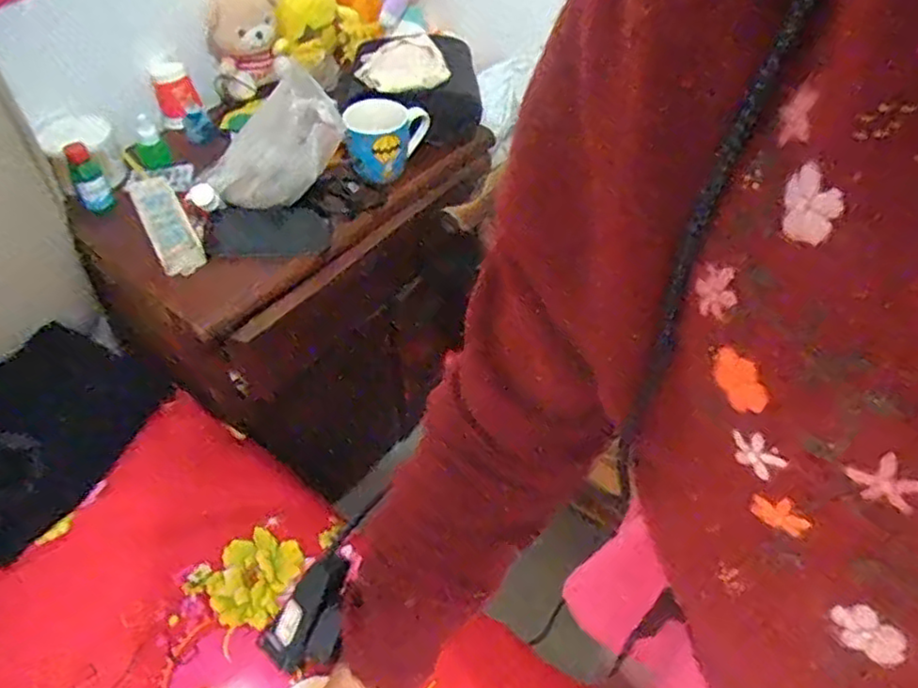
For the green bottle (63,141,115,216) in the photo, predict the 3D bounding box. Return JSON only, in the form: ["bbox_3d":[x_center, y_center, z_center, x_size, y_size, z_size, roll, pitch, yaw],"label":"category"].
[{"bbox_3d":[-0.500,-0.226,0.911,0.042,0.112,0.046,-23,54,-20],"label":"green bottle"}]

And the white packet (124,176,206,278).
[{"bbox_3d":[-0.397,-0.165,0.911,0.057,0.042,0.202,-24,54,-21],"label":"white packet"}]

